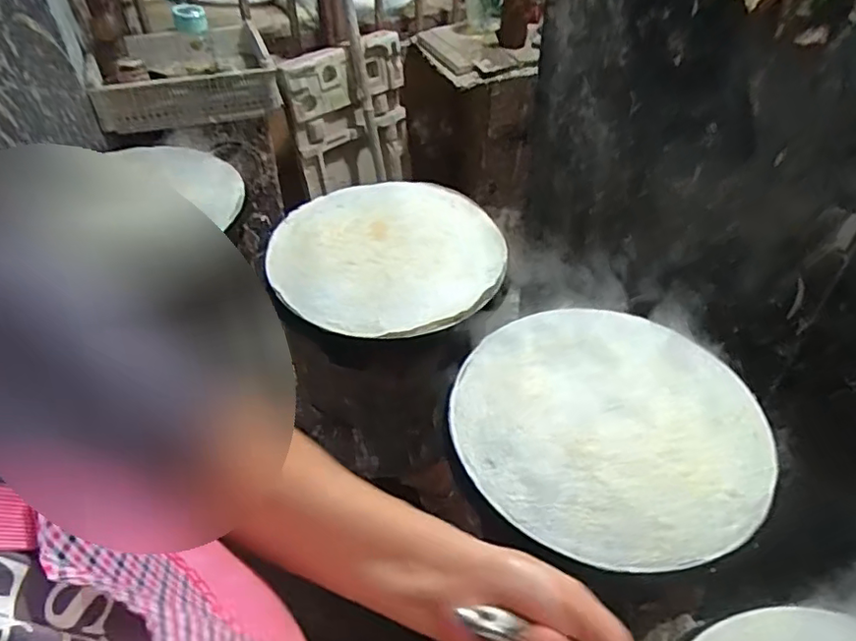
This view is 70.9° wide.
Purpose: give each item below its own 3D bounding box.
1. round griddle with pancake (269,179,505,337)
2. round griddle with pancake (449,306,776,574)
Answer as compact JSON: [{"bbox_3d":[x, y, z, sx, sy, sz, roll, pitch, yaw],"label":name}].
[{"bbox_3d":[-0.070,-0.116,0.998,0.378,0.037,0.385,-5,45,-5],"label":"round griddle with pancake"},{"bbox_3d":[0.218,0.121,0.743,0.355,0.028,0.367,0,45,0],"label":"round griddle with pancake"}]

